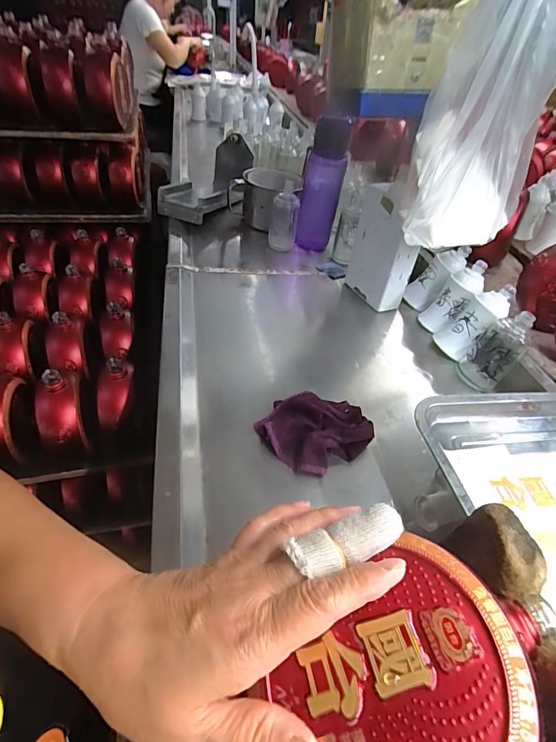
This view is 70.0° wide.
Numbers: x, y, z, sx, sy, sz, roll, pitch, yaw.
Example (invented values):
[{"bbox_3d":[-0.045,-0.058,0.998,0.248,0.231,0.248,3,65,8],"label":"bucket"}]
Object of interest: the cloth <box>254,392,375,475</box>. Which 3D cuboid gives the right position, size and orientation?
[{"bbox_3d":[0.041,0.060,0.435,0.107,0.033,0.099,-27,52,-31],"label":"cloth"}]

